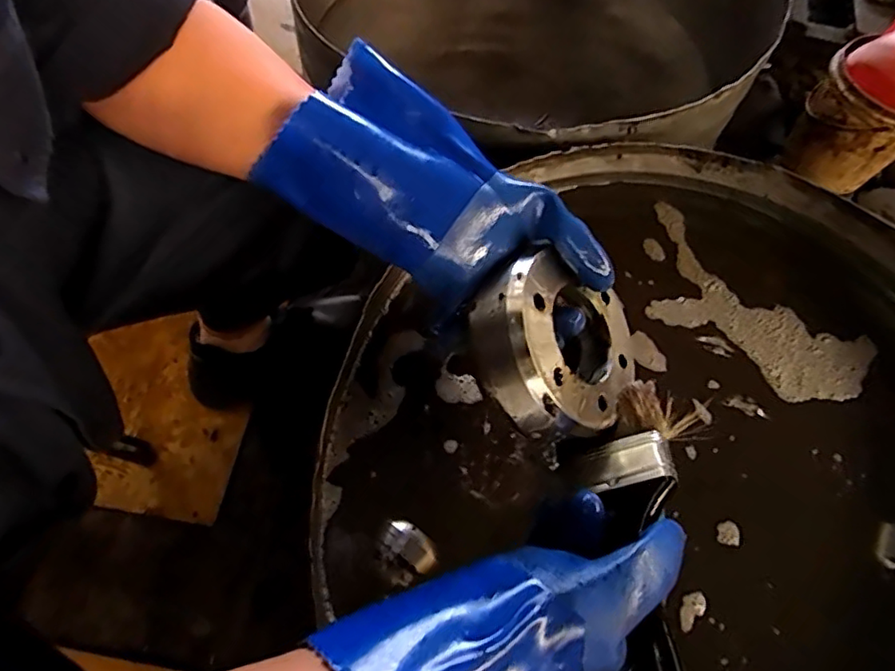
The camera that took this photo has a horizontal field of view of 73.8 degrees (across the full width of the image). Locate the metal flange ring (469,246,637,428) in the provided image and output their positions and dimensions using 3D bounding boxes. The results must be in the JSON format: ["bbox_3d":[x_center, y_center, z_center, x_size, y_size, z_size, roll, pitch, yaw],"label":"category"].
[{"bbox_3d":[0.074,0.002,0.391,0.116,0.045,0.119,51,53,-13],"label":"metal flange ring"}]

